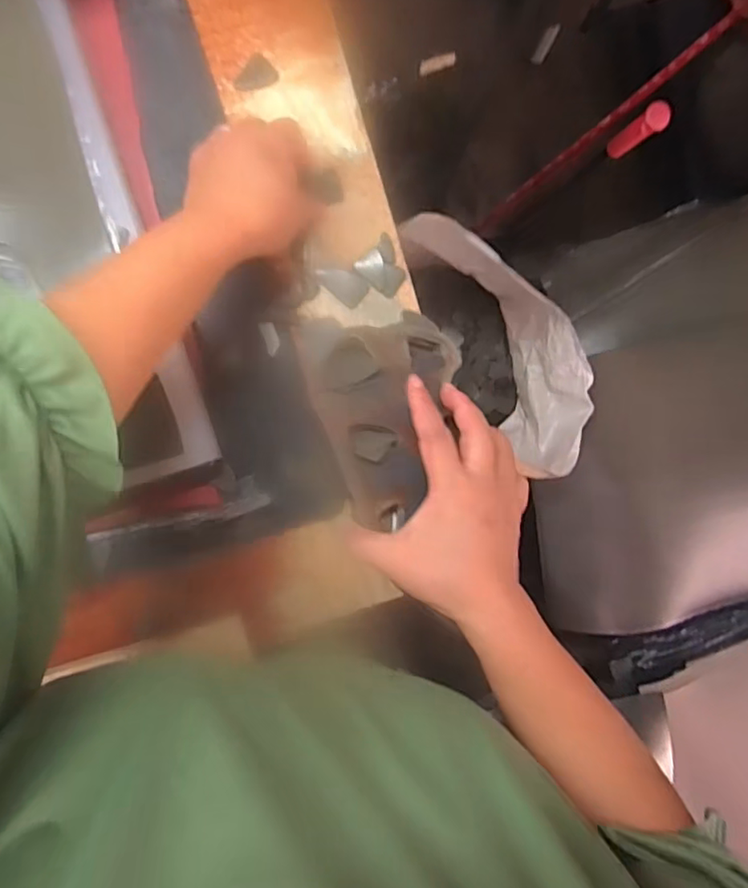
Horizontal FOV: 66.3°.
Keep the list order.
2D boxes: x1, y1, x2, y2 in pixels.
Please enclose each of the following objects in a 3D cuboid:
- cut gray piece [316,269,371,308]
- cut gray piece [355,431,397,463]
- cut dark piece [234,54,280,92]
[{"bbox_3d":[-0.024,-0.123,0.437,0.038,0.004,0.022,38,88,-2],"label":"cut gray piece"},{"bbox_3d":[0.001,0.001,0.390,0.029,0.004,0.021,4,71,-12],"label":"cut gray piece"},{"bbox_3d":[-0.089,-0.275,0.428,0.025,0.007,0.030,45,88,-2],"label":"cut dark piece"}]

